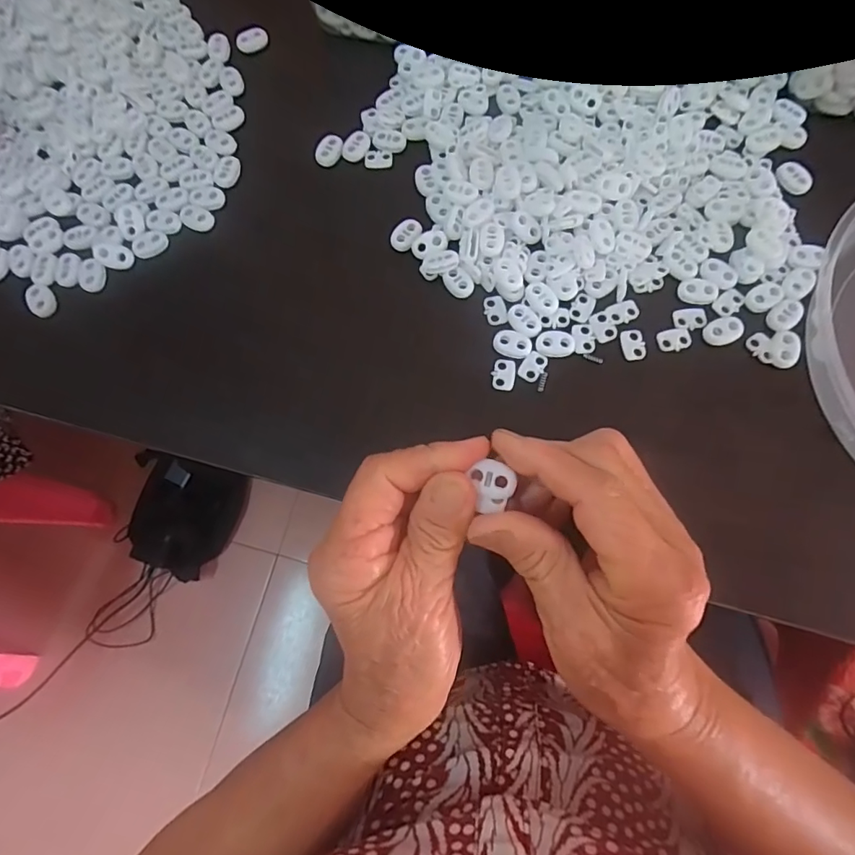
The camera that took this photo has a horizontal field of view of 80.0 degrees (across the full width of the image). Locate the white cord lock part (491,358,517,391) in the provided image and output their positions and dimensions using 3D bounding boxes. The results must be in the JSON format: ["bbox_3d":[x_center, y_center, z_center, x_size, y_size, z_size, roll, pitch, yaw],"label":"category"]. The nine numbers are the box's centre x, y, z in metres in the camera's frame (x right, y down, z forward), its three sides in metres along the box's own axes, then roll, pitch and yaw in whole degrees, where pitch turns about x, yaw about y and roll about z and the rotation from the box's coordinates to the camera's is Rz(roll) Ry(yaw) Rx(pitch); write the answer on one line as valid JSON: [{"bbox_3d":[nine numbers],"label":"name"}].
[{"bbox_3d":[0.045,-0.031,0.298,0.014,0.004,0.018,11,76,5],"label":"white cord lock part"}]

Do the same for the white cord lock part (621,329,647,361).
[{"bbox_3d":[0.121,-0.049,0.299,0.013,0.004,0.019,-6,75,1],"label":"white cord lock part"}]

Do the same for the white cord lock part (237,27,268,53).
[{"bbox_3d":[-0.126,-0.280,0.369,0.023,0.005,0.015,-32,76,-6],"label":"white cord lock part"}]

